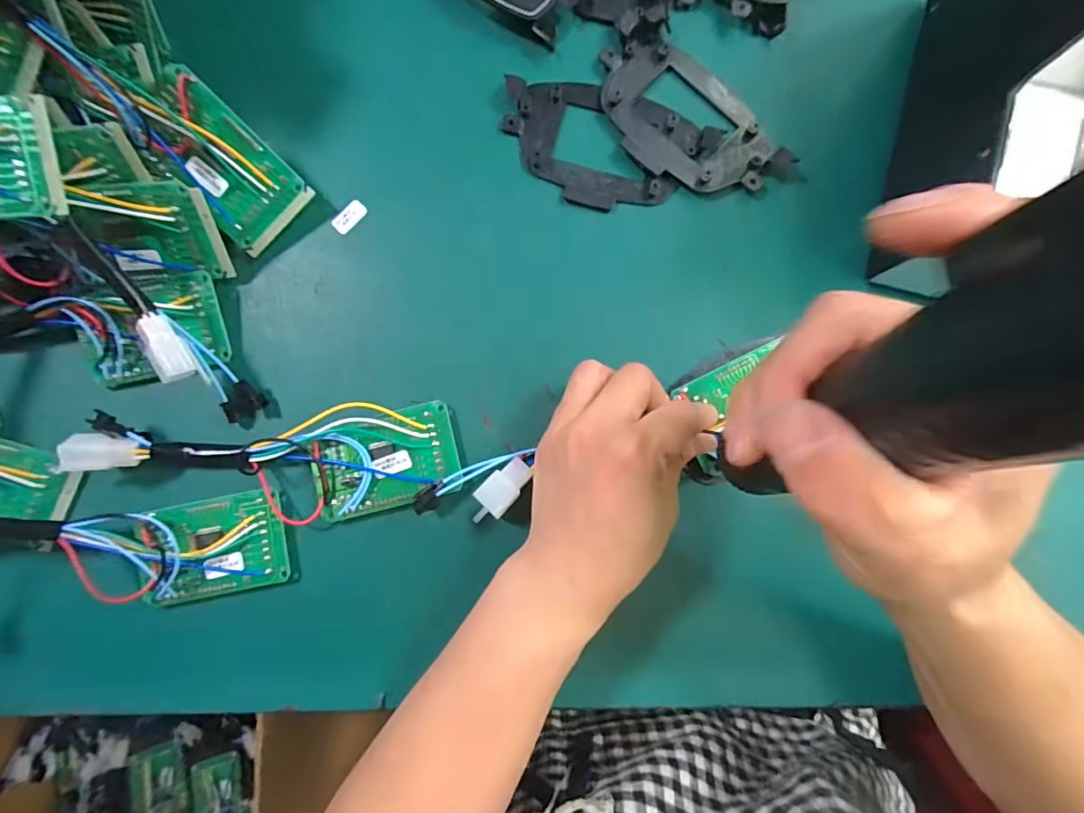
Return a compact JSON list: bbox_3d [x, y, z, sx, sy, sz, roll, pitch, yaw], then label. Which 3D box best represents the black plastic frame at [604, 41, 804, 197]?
[{"bbox_3d":[0.080,-0.159,0.275,0.068,0.006,0.118,-39,85,-2],"label":"black plastic frame"}]

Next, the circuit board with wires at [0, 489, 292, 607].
[{"bbox_3d":[-0.221,0.070,0.245,0.182,0.018,0.056,4,85,-11],"label":"circuit board with wires"}]

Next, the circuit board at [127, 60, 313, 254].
[{"bbox_3d":[-0.163,-0.122,0.248,0.047,0.014,0.077,-45,116,-2],"label":"circuit board"}]

